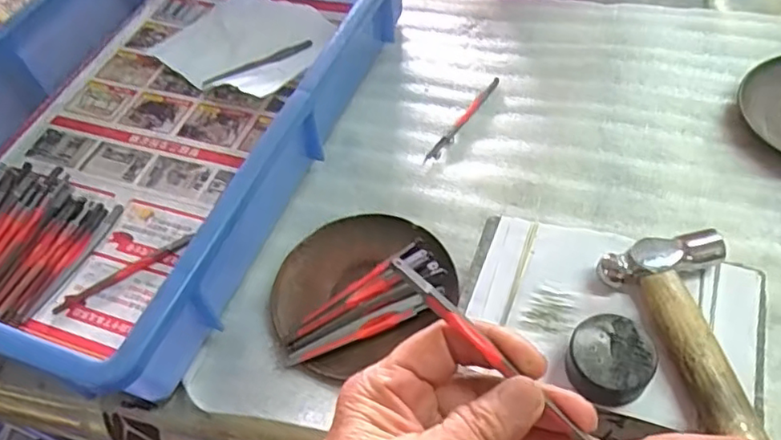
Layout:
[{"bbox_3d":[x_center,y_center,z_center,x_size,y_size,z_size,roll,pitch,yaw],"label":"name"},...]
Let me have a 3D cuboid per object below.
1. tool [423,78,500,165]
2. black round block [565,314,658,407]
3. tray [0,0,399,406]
[{"bbox_3d":[0.056,-0.079,0.472,0.009,0.004,0.105,26,59,23],"label":"tool"},{"bbox_3d":[0.102,0.066,0.281,0.037,0.019,0.040,-3,53,4],"label":"black round block"},{"bbox_3d":[-0.179,-0.094,0.462,0.279,0.072,0.422,14,56,16],"label":"tray"}]

